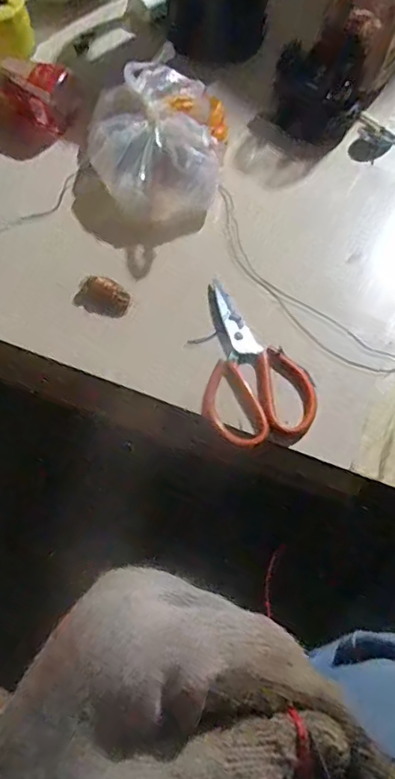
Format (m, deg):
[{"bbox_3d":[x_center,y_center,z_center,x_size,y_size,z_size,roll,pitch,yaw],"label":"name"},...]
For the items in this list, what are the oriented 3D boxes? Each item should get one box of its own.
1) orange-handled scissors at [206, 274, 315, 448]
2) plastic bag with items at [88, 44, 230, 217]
[{"bbox_3d":[0.062,-0.033,0.582,0.107,0.007,0.187,-1,64,0],"label":"orange-handled scissors"},{"bbox_3d":[-0.047,-0.308,0.667,0.160,0.101,0.203,-6,64,-2],"label":"plastic bag with items"}]

